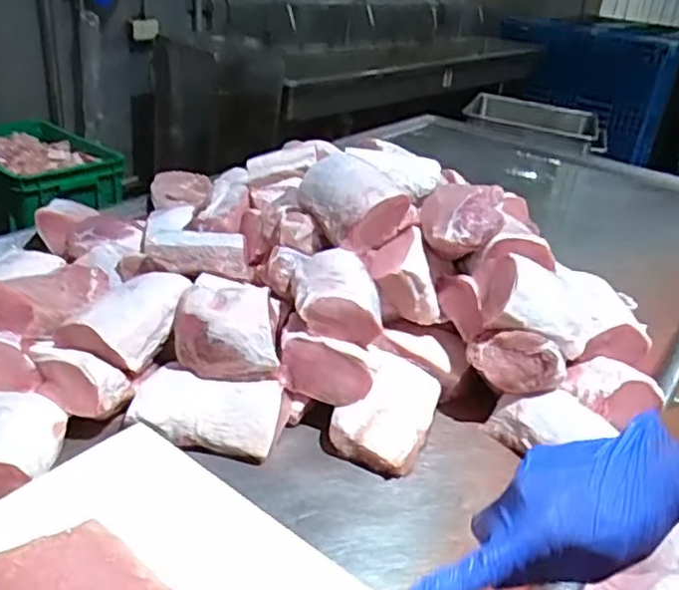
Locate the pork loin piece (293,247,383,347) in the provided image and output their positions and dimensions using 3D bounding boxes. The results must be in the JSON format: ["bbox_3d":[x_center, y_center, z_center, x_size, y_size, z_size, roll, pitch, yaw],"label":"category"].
[{"bbox_3d":[-0.005,-0.004,0.914,0.111,0.068,0.149,3,28,-6],"label":"pork loin piece"}]

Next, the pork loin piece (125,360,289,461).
[{"bbox_3d":[-0.167,0.145,0.840,0.191,0.061,0.090,10,28,8],"label":"pork loin piece"}]

